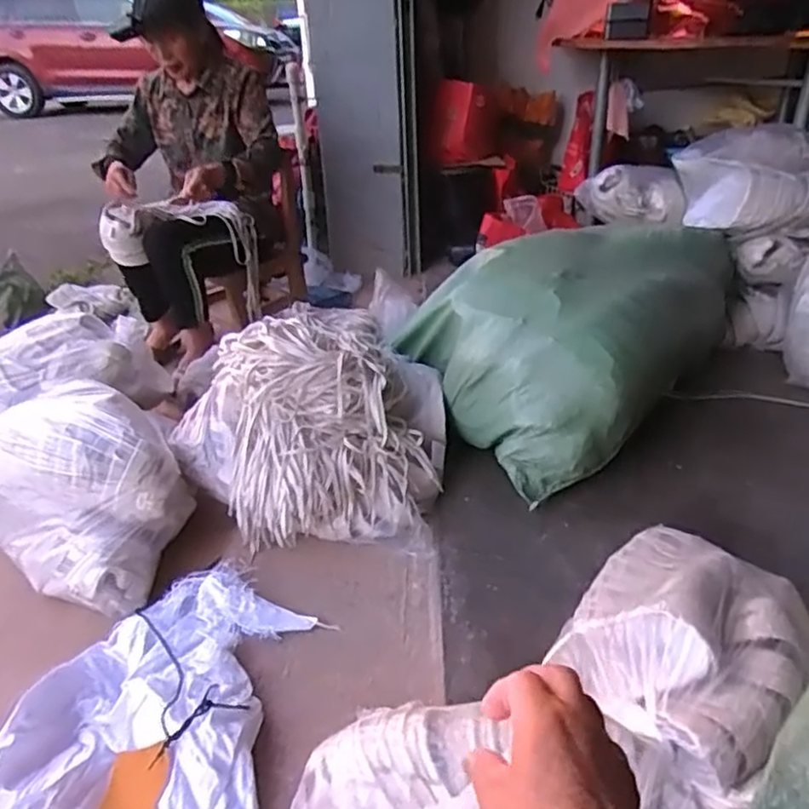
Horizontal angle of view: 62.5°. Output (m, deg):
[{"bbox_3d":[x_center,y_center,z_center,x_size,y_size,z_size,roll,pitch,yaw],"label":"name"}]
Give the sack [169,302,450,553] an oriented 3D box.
[{"bbox_3d":[-0.181,0.027,1.316,0.520,0.284,0.423,-3,30,0],"label":"sack"}]

